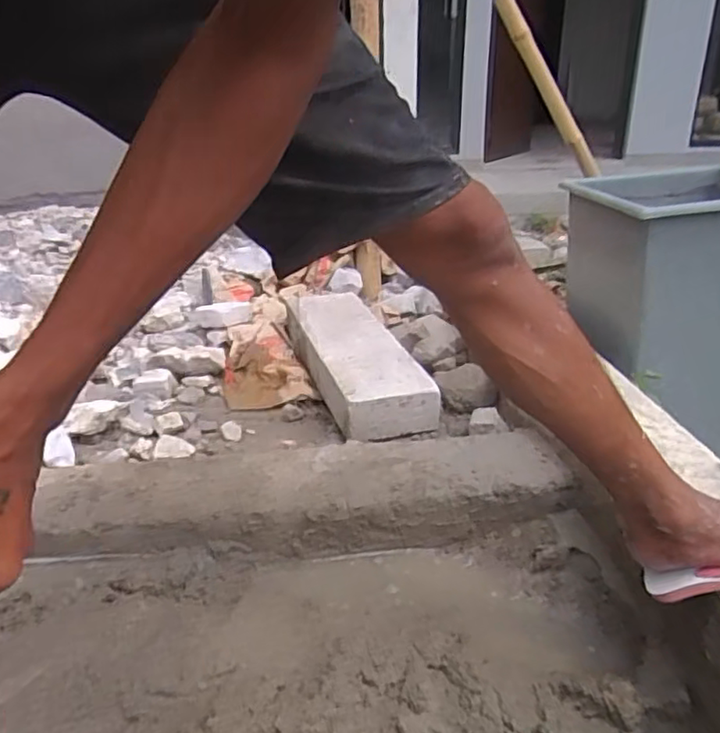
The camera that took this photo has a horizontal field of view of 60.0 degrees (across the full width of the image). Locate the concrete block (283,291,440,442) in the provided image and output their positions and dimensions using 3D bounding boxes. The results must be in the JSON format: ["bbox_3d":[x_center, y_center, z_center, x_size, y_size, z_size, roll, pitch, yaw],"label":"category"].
[{"bbox_3d":[-0.021,-0.046,1.474,0.203,0.082,0.571,-9,25,-17],"label":"concrete block"}]

